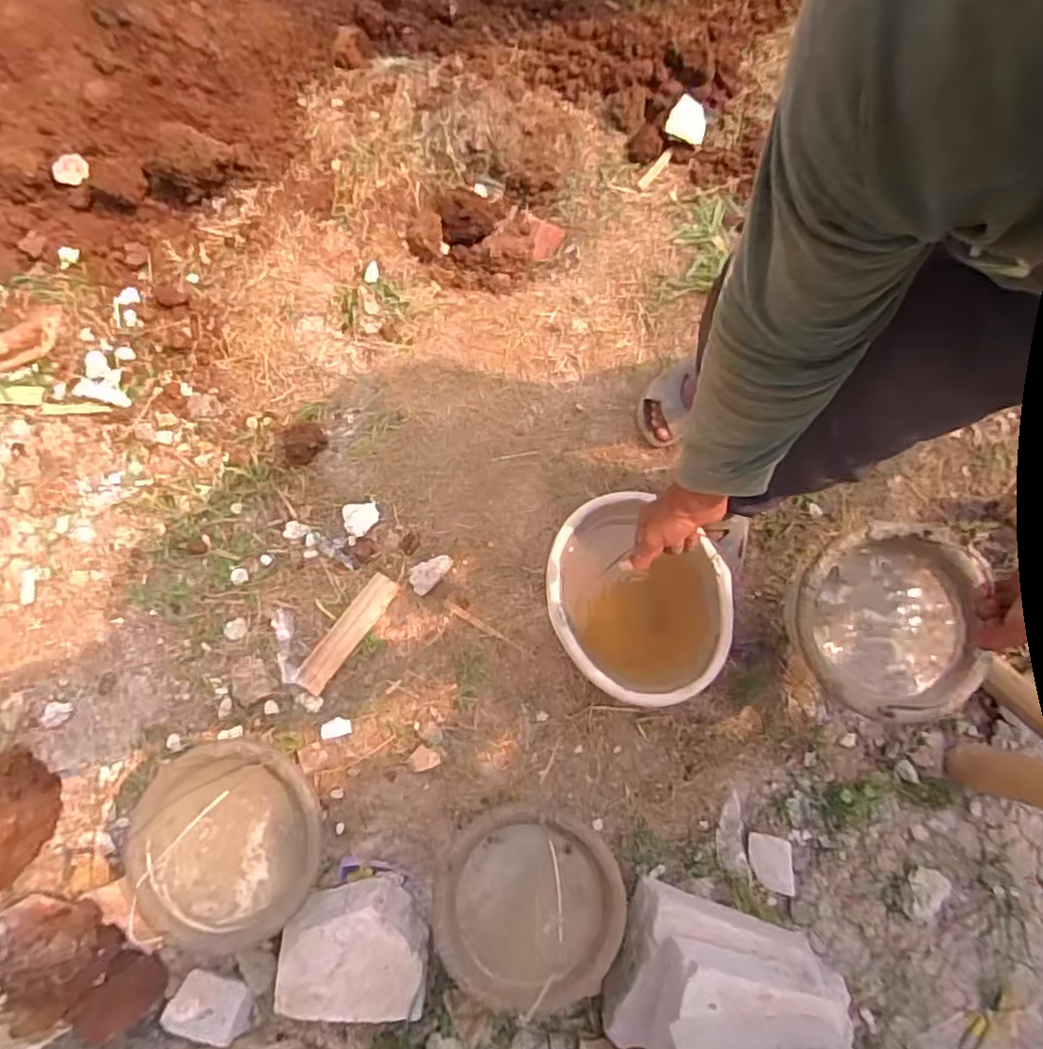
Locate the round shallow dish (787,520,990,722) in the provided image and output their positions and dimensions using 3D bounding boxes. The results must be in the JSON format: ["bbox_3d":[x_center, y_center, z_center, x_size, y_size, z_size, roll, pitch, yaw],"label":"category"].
[{"bbox_3d":[0.484,0.124,0.865,0.258,0.069,0.238,0,78,-2],"label":"round shallow dish"}]

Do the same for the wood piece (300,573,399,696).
[{"bbox_3d":[-0.283,0.175,1.096,0.050,0.011,0.213,36,80,6],"label":"wood piece"}]

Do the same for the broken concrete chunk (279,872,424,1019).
[{"bbox_3d":[-0.236,0.611,0.964,0.192,0.104,0.159,-3,78,-2],"label":"broken concrete chunk"}]

